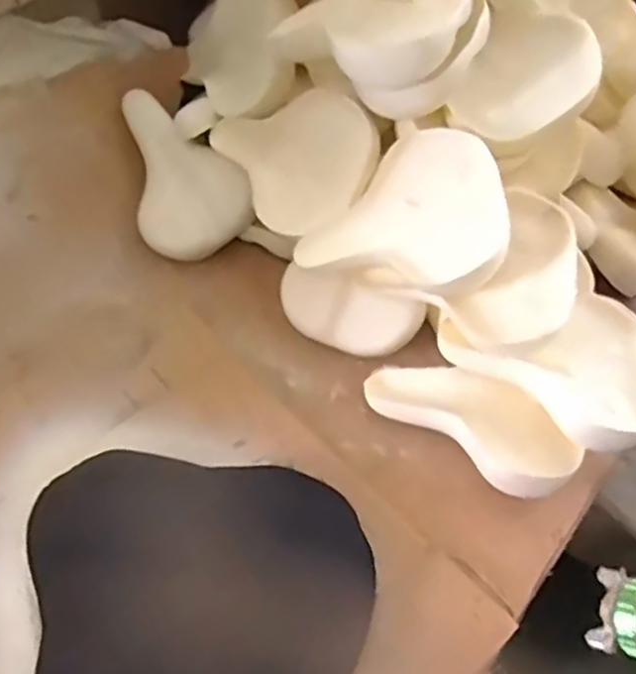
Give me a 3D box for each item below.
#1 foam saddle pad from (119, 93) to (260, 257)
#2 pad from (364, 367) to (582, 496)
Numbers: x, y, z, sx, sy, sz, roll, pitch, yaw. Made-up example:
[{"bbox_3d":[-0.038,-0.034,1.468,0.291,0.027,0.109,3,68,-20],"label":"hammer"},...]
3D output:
[{"bbox_3d":[-0.220,-0.228,1.010,0.254,0.054,0.172,44,101,6],"label":"foam saddle pad"},{"bbox_3d":[0.183,0.098,0.821,0.254,0.065,0.102,31,56,25],"label":"pad"}]

